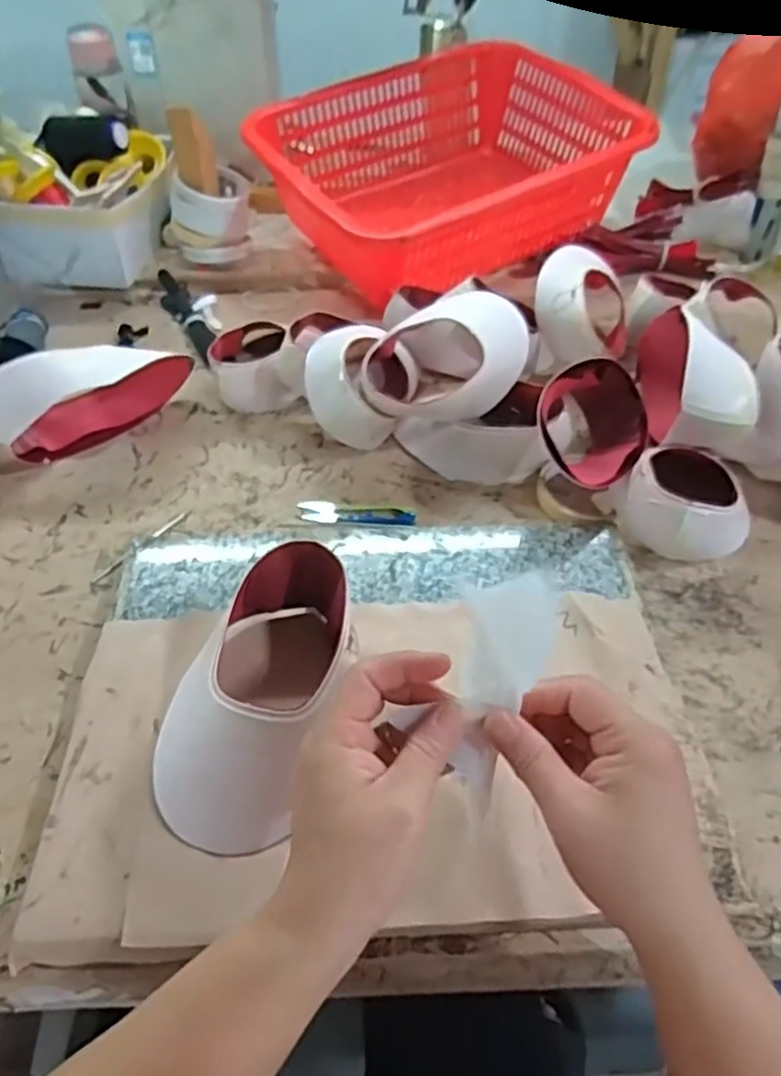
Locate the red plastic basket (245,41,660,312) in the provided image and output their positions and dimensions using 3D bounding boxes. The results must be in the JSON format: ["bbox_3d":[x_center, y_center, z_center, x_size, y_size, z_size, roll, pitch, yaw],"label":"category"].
[{"bbox_3d":[0.063,-0.466,0.907,0.441,0.159,0.348,-23,50,-22],"label":"red plastic basket"}]

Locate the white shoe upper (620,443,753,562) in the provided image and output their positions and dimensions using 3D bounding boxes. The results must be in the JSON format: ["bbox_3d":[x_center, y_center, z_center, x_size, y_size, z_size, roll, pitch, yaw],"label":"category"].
[{"bbox_3d":[0.242,-0.033,0.593,0.100,0.071,0.091,0,46,0],"label":"white shoe upper"}]

